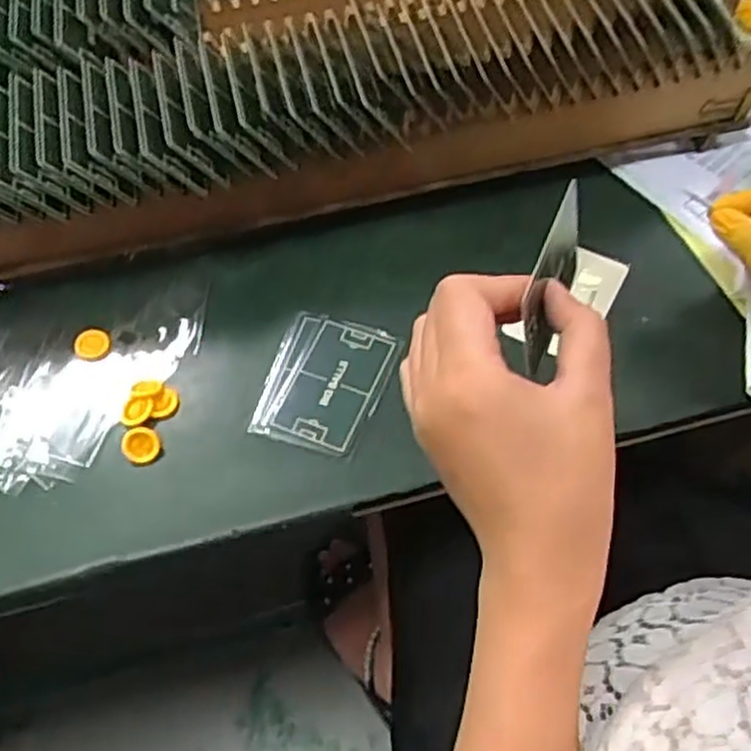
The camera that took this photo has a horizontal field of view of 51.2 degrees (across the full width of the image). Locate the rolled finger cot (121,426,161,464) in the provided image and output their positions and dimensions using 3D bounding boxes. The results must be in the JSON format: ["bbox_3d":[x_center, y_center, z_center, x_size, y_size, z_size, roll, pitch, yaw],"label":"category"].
[{"bbox_3d":[-0.137,0.040,0.456,0.021,0.005,0.021,-1,93,-15],"label":"rolled finger cot"}]

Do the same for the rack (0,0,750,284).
[{"bbox_3d":[-0.054,-0.196,0.527,0.582,0.107,0.189,-13,61,-5],"label":"rack"}]

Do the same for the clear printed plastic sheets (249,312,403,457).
[{"bbox_3d":[-0.031,0.003,0.475,0.073,0.008,0.085,17,62,11],"label":"clear printed plastic sheets"}]

